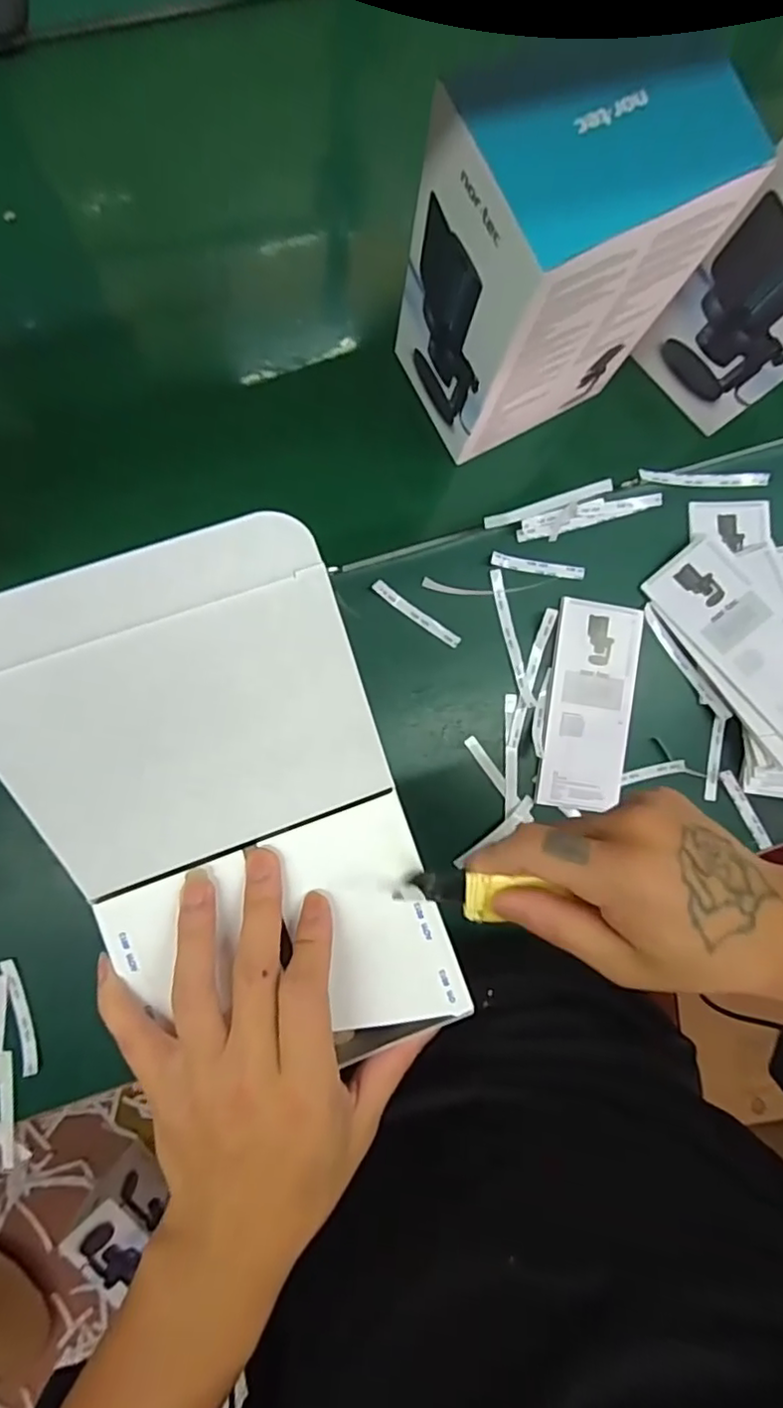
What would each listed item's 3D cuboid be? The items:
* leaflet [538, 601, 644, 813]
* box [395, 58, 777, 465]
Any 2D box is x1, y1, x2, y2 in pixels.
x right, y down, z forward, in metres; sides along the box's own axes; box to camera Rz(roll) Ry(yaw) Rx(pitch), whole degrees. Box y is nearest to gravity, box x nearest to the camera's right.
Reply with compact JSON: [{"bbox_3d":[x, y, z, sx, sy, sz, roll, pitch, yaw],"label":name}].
[{"bbox_3d":[0.175,0.001,0.538,0.076,0.007,0.179,8,88,-5],"label":"leaflet"},{"bbox_3d":[0.104,-0.292,0.430,0.146,0.211,0.112,-27,92,-5],"label":"box"}]

